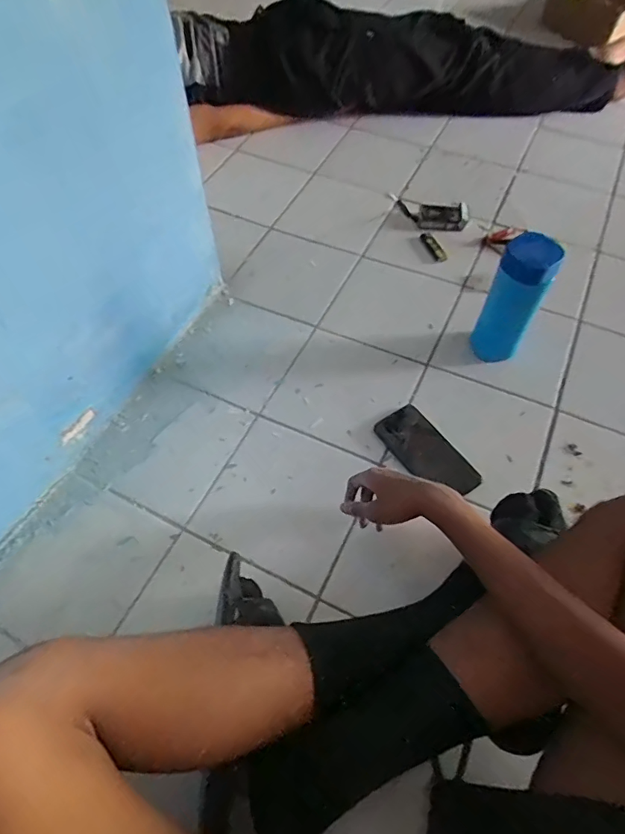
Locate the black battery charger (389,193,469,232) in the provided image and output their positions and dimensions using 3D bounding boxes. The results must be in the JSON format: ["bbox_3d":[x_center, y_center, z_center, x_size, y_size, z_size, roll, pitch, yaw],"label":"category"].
[{"bbox_3d":[0.227,-0.417,0.967,0.178,0.032,0.079,24,63,18],"label":"black battery charger"}]

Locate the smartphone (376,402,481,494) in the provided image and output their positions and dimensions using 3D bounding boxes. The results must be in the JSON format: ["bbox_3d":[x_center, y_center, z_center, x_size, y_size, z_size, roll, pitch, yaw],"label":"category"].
[{"bbox_3d":[0.162,0.049,0.671,0.074,0.012,0.153,-30,63,-18],"label":"smartphone"}]

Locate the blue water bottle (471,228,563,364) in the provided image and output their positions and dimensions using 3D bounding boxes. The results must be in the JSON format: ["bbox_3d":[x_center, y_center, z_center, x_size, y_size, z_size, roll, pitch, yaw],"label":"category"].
[{"bbox_3d":[0.290,-0.161,0.695,0.075,0.197,0.064,20,61,16],"label":"blue water bottle"}]

